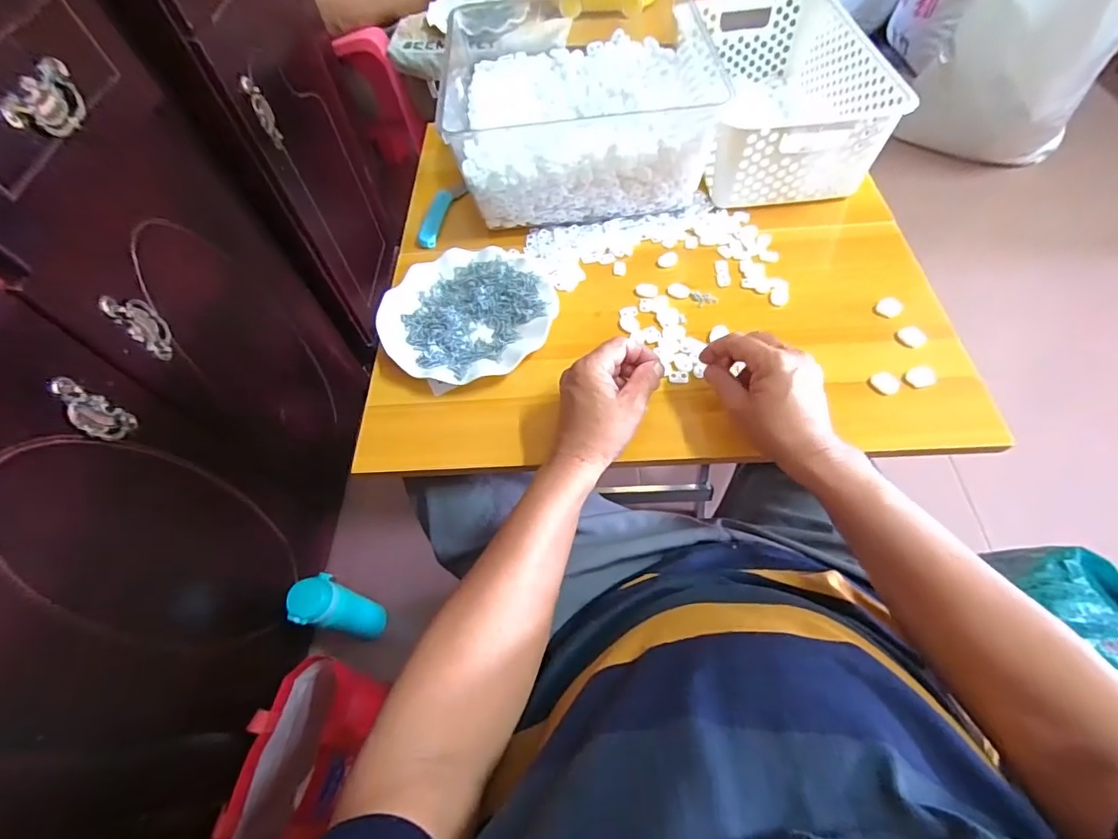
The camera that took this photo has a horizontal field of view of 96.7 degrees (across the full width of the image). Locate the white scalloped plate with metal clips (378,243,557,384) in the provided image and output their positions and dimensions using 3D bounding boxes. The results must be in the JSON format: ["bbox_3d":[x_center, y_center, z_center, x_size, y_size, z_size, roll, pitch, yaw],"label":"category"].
[{"bbox_3d":[-0.098,-0.117,0.542,0.184,0.017,0.179,-2,59,3],"label":"white scalloped plate with metal clips"}]

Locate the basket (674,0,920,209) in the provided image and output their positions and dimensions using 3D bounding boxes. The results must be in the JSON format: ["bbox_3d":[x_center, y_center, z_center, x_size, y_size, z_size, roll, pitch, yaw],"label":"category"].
[{"bbox_3d":[0.276,-0.414,0.639,0.205,0.104,0.308,-5,59,2],"label":"basket"}]

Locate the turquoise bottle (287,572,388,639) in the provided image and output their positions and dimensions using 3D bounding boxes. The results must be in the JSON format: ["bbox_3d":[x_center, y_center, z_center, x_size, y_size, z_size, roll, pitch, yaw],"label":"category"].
[{"bbox_3d":[-0.328,0.292,0.760,0.063,0.190,0.068,-2,59,3],"label":"turquoise bottle"}]

